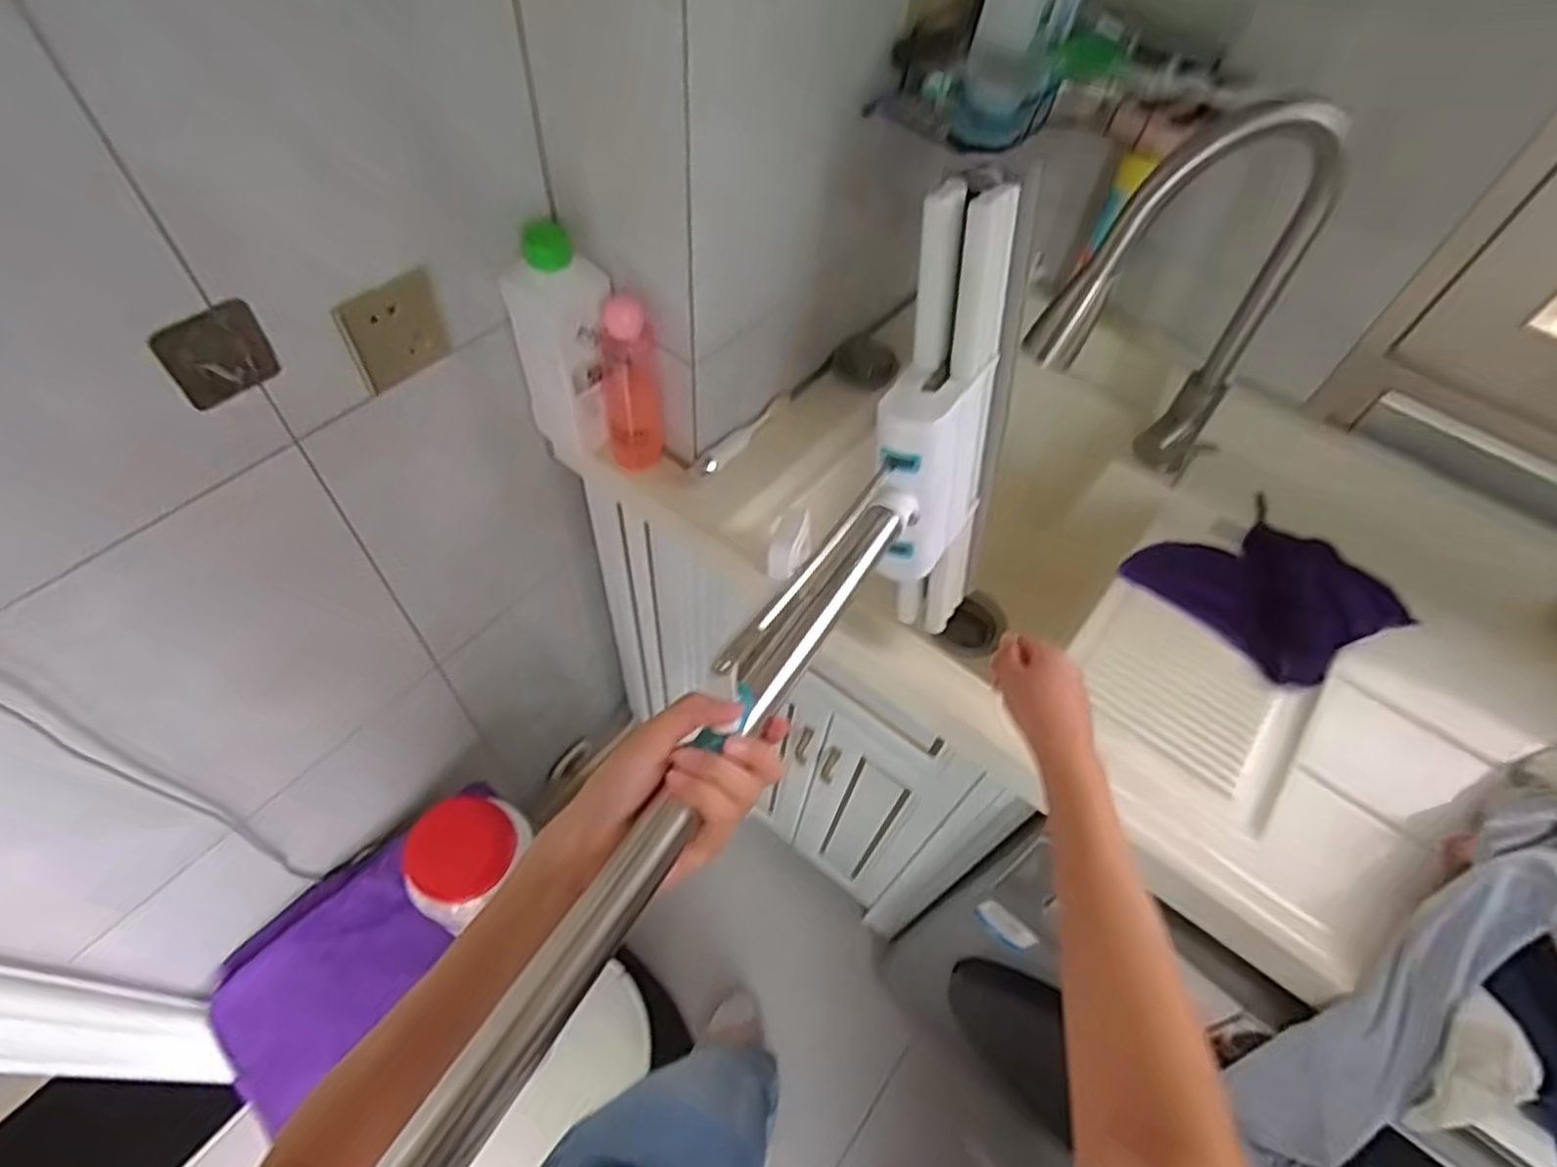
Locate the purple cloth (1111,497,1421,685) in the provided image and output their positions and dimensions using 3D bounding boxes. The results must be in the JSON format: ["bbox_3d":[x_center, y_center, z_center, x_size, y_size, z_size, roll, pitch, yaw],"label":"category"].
[{"bbox_3d":[0.538,0.004,0.845,0.190,0.107,0.213,-22,62,-17],"label":"purple cloth"}]

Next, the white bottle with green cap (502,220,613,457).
[{"bbox_3d":[-0.213,-0.228,0.769,0.093,0.279,0.056,-13,59,-12],"label":"white bottle with green cap"}]

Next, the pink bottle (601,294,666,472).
[{"bbox_3d":[-0.154,-0.202,0.782,0.058,0.194,0.060,-9,59,-9],"label":"pink bottle"}]

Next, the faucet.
[{"bbox_3d":[0.380,-0.249,0.746,0.278,0.402,0.059,-5,58,-7],"label":"faucet"}]

